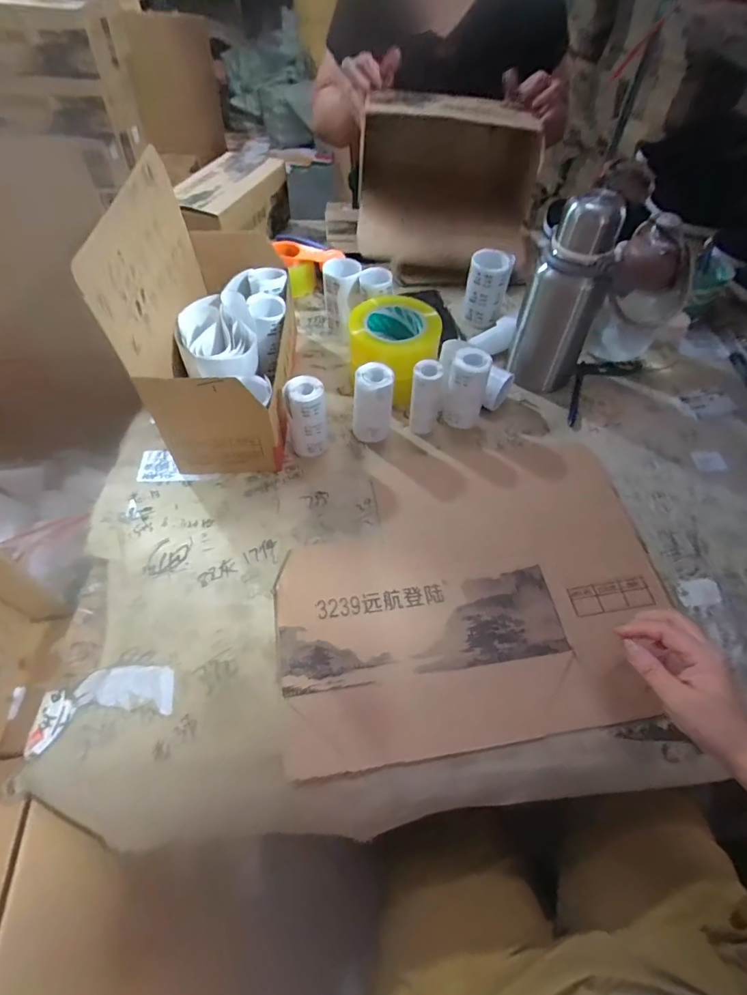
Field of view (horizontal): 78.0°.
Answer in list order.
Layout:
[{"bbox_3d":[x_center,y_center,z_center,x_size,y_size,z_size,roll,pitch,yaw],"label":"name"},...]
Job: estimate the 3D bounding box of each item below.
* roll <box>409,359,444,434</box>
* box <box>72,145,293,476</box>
[{"bbox_3d":[0.065,-0.127,0.592,0.037,0.101,0.032,12,55,7],"label":"roll"},{"bbox_3d":[-0.184,-0.227,0.563,0.147,0.239,0.317,-1,56,-4],"label":"box"}]

